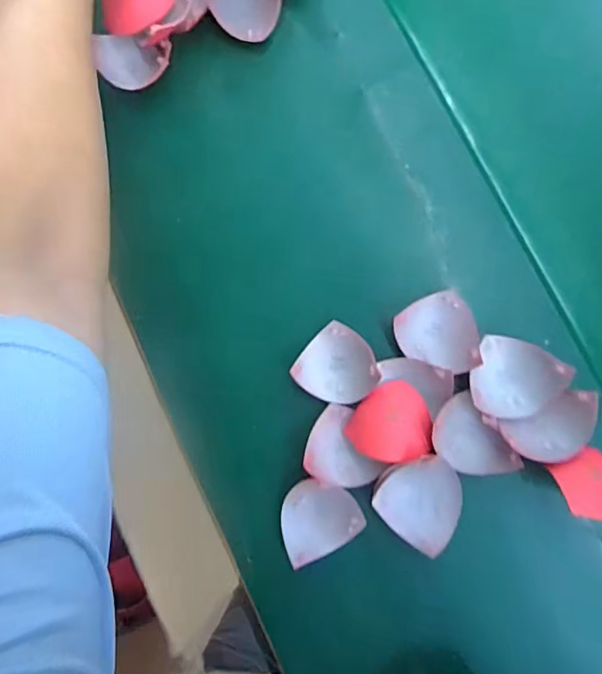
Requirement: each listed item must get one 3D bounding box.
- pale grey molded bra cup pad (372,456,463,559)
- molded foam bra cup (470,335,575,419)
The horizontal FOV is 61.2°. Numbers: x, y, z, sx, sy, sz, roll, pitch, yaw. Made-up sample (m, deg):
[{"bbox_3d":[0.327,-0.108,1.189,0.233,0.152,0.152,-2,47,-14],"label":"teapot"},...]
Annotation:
[{"bbox_3d":[0.084,0.112,0.350,0.058,0.017,0.057,43,91,9],"label":"pale grey molded bra cup pad"},{"bbox_3d":[0.146,0.031,0.345,0.056,0.018,0.056,1,95,10],"label":"molded foam bra cup"}]

